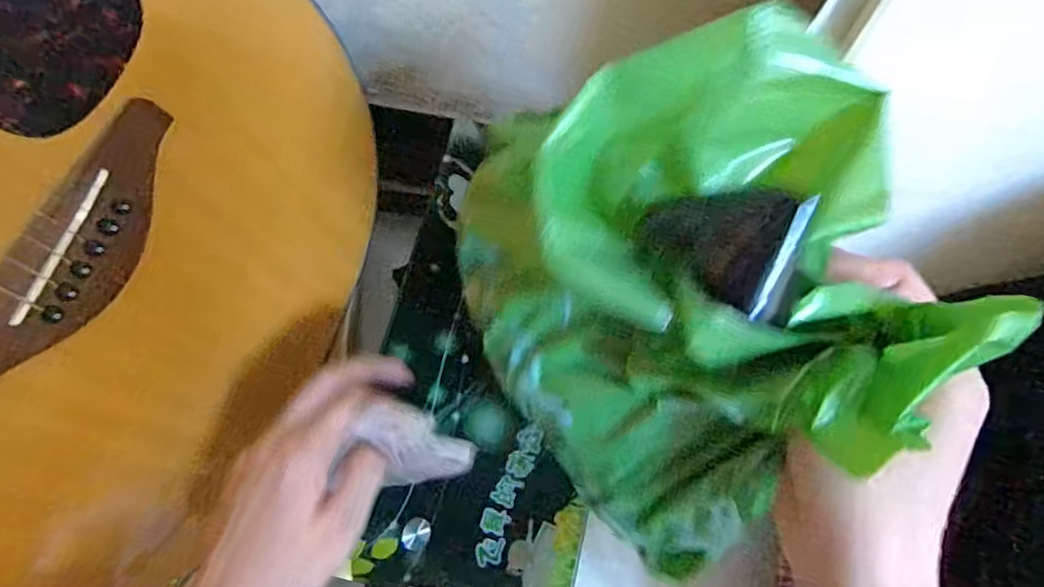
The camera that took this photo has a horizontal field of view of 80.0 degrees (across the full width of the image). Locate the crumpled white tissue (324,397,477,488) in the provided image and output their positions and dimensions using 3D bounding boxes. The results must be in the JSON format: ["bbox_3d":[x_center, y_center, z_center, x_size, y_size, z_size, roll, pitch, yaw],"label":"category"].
[{"bbox_3d":[-0.056,0.085,0.335,0.018,0.082,0.037,3,64,44],"label":"crumpled white tissue"}]

